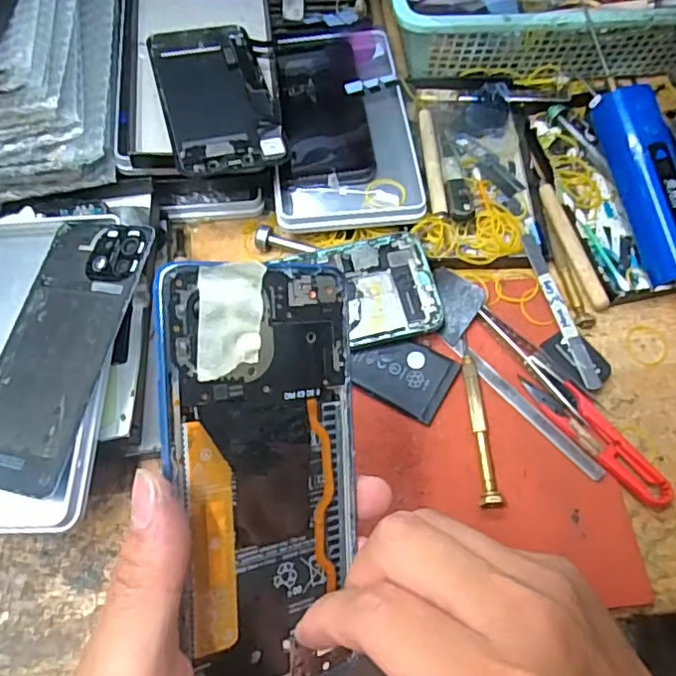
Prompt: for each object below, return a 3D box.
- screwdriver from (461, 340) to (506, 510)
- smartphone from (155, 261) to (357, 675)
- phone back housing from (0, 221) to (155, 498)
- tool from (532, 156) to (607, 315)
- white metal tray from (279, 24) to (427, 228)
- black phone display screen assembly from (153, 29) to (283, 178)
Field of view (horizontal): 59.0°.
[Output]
[{"bbox_3d":[0.085,0.047,0.348,0.014,0.012,0.101,-1,67,-2],"label":"screwdriver"},{"bbox_3d":[-0.026,0.052,0.214,0.073,0.004,0.155,-3,93,-35],"label":"smartphone"},{"bbox_3d":[-0.153,0.004,0.327,0.069,0.004,0.153,8,70,19],"label":"phone back housing"},{"bbox_3d":[0.160,-0.076,0.419,0.011,0.010,0.125,-12,68,-7],"label":"tool"},{"bbox_3d":[0.001,-0.161,0.441,0.099,0.014,0.179,-5,67,-4],"label":"white metal tray"},{"bbox_3d":[-0.083,-0.165,0.403,0.069,0.007,0.142,-13,62,-13],"label":"black phone display screen assembly"}]

